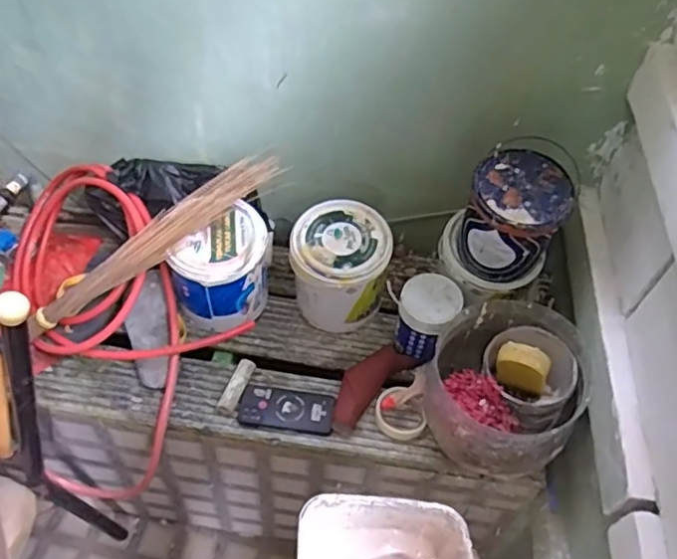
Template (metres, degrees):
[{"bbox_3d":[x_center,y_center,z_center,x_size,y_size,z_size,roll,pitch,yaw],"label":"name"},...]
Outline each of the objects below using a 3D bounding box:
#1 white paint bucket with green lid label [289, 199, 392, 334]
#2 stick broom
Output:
[{"bbox_3d":[-0.002,-0.012,1.174,0.169,0.226,0.162,3,49,-3],"label":"white paint bucket with green lid label"},{"bbox_3d":[-0.323,-0.049,1.062,0.535,0.090,0.062,-33,52,13],"label":"stick broom"}]

